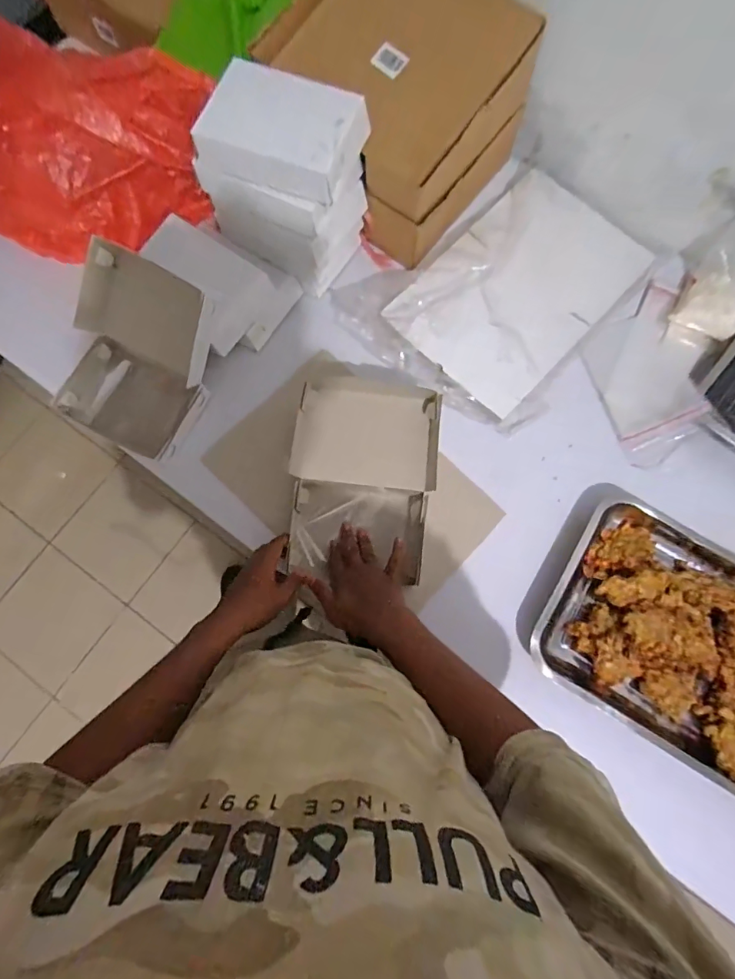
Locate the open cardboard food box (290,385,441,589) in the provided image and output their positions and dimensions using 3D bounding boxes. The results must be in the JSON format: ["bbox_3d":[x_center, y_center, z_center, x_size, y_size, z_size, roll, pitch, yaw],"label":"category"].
[{"bbox_3d":[-0.004,-0.014,0.586,0.177,0.072,0.238,2,79,1],"label":"open cardboard food box"}]

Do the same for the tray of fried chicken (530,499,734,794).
[{"bbox_3d":[0.408,0.192,0.583,0.334,0.083,0.262,32,80,6],"label":"tray of fried chicken"}]

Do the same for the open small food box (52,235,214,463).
[{"bbox_3d":[-0.305,-0.172,0.600,0.170,0.124,0.211,25,80,5],"label":"open small food box"}]

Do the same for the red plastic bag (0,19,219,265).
[{"bbox_3d":[-0.388,-0.451,0.622,0.341,0.190,0.187,4,79,1],"label":"red plastic bag"}]

